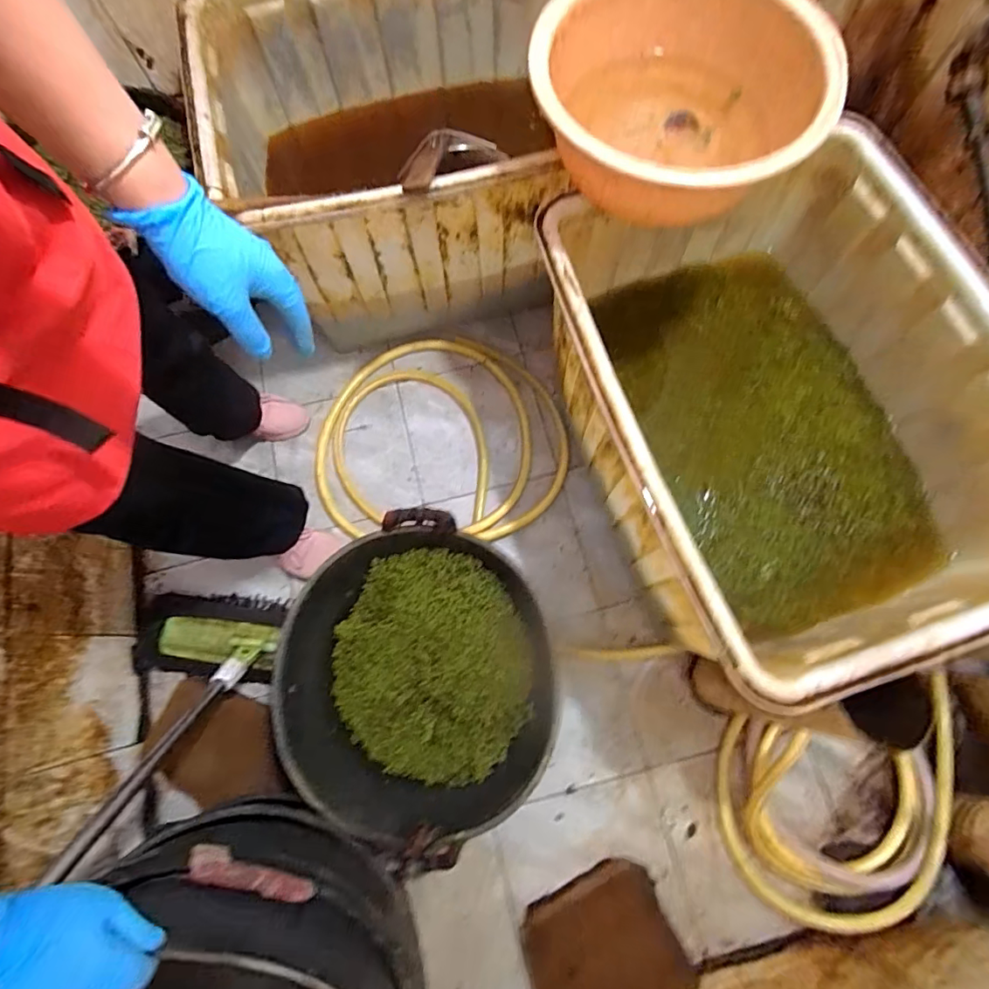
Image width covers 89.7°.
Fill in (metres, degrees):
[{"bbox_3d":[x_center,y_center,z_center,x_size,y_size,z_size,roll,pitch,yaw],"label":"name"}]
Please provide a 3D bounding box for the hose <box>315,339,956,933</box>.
[{"bbox_3d":[0.220,0.161,0.995,1.406,0.078,0.529,38,79,11],"label":"hose"}]

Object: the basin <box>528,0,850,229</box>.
[{"bbox_3d":[0.246,-0.524,0.685,0.354,0.159,0.365,0,75,1],"label":"basin"}]

